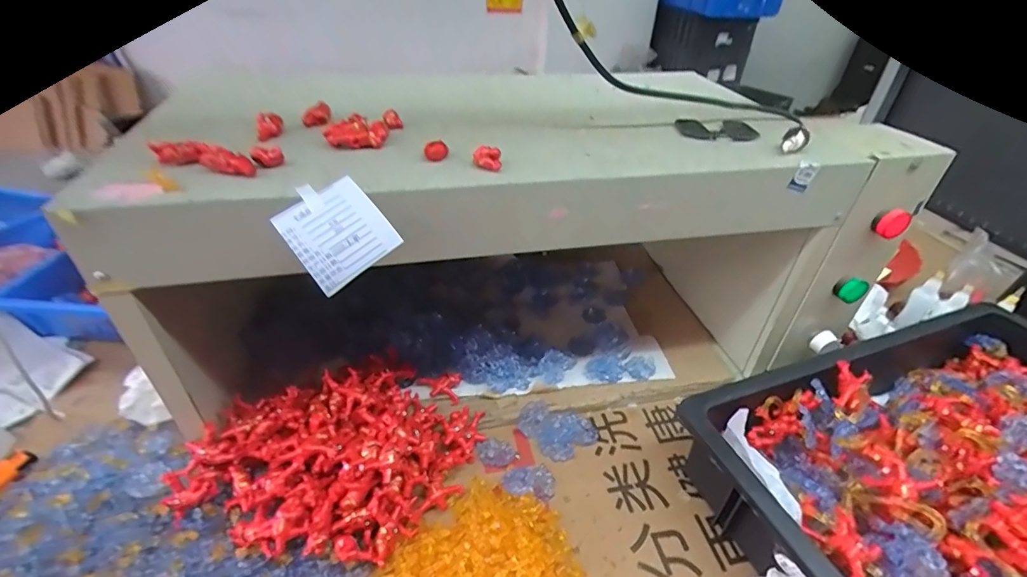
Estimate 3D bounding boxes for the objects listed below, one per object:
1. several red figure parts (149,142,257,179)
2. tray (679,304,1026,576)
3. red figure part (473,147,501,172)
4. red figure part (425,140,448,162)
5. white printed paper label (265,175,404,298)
[{"bbox_3d":[-0.212,-0.090,0.326,0.076,0.021,0.015,11,38,10],"label":"several red figure parts"},{"bbox_3d":[0.400,0.177,0.399,0.435,0.117,0.309,-12,40,-18],"label":"tray"},{"bbox_3d":[-0.019,-0.096,0.349,0.020,0.014,0.017,2,38,-2],"label":"red figure part"},{"bbox_3d":[-0.057,-0.102,0.354,0.016,0.016,0.016,-1,38,-6],"label":"red figure part"},{"bbox_3d":[-0.115,-0.038,0.306,0.057,0.064,0.012,-40,8,-13],"label":"white printed paper label"}]

